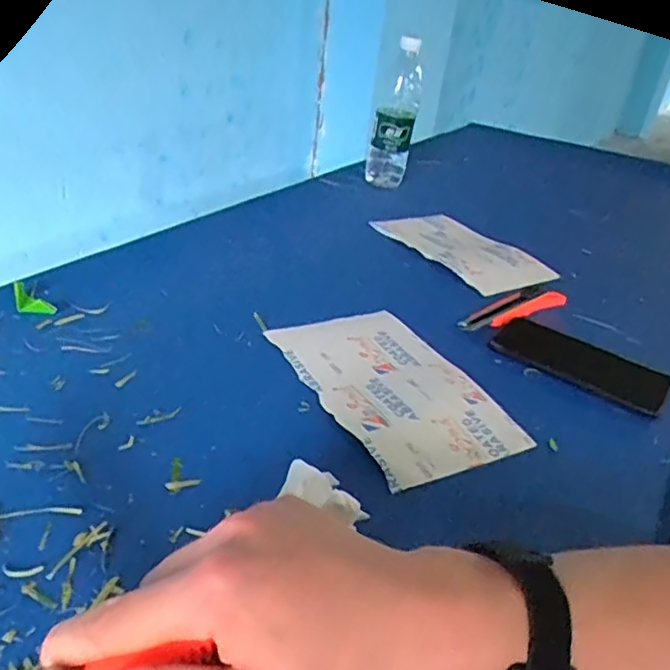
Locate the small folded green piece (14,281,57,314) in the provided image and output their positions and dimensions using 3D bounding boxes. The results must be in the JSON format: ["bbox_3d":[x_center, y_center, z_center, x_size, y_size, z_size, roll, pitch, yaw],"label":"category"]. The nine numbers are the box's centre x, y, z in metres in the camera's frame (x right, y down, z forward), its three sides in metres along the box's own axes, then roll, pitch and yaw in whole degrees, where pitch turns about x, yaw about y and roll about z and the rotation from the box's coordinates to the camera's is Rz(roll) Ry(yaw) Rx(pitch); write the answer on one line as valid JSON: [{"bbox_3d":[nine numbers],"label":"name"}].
[{"bbox_3d":[-0.286,-0.031,0.578,0.048,0.008,0.023,32,34,6],"label":"small folded green piece"}]

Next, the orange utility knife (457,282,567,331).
[{"bbox_3d":[0.191,-0.030,0.675,0.137,0.024,0.033,-14,35,-31],"label":"orange utility knife"}]

